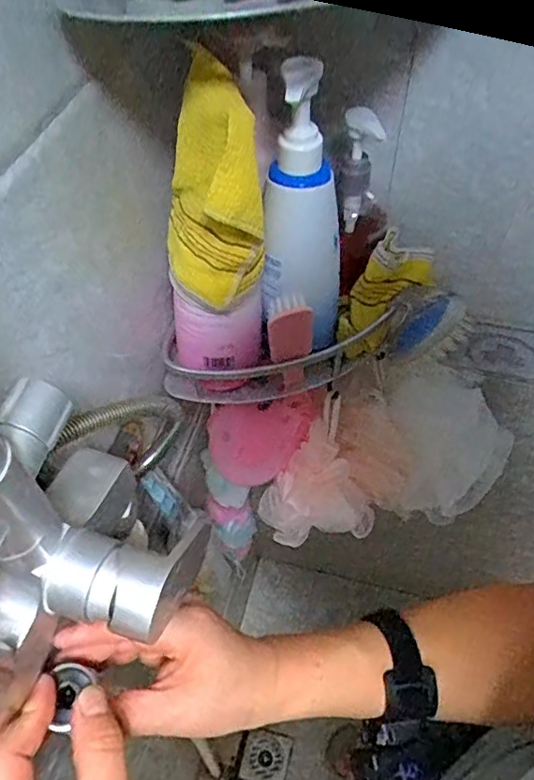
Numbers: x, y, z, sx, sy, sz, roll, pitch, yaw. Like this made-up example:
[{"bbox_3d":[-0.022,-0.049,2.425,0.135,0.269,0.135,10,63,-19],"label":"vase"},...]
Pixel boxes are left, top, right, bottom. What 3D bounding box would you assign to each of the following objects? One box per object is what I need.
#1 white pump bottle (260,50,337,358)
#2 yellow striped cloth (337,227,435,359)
[{"bbox_3d":[0.025,-0.101,0.381,0.057,0.215,0.068,6,55,6],"label":"white pump bottle"},{"bbox_3d":[0.096,-0.074,0.458,0.054,0.106,0.017,20,34,-13],"label":"yellow striped cloth"}]

